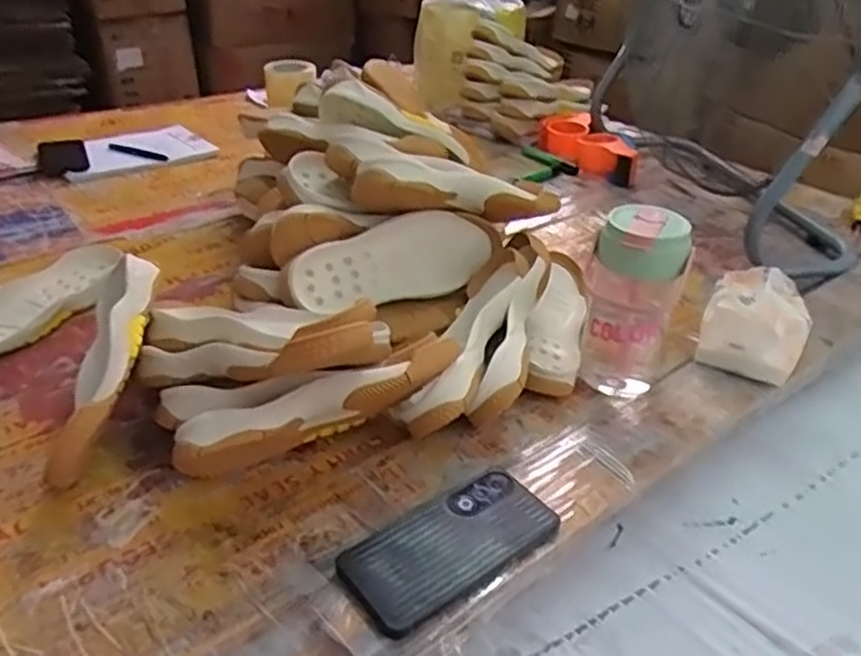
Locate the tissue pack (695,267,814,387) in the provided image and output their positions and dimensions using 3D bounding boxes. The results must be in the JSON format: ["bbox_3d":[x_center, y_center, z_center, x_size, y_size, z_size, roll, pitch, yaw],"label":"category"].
[{"bbox_3d":[0.354,-0.009,0.781,0.098,0.084,0.148,17,36,24],"label":"tissue pack"}]

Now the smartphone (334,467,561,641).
[{"bbox_3d":[0.016,0.165,0.558,0.170,0.011,0.084,-23,43,-33],"label":"smartphone"}]

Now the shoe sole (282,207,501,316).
[{"bbox_3d":[-0.037,-0.072,0.786,0.241,0.089,0.043,-14,17,-27],"label":"shoe sole"}]

